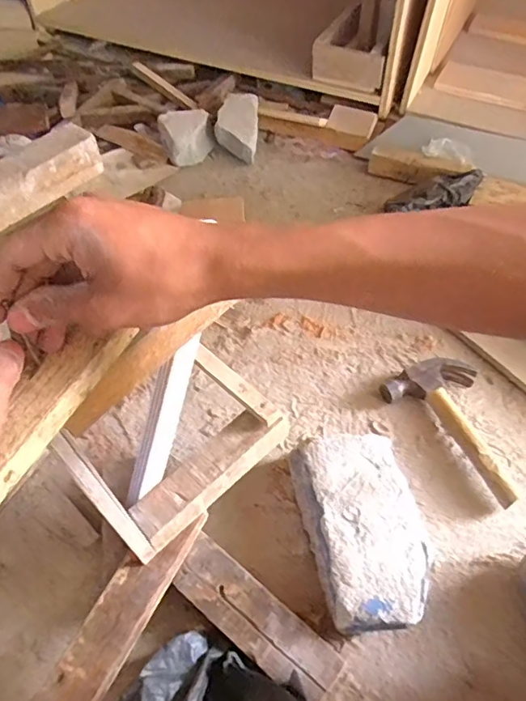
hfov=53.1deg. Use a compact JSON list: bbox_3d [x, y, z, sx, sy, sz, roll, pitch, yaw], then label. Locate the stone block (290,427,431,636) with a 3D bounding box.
[{"bbox_3d":[0.110,0.200,0.589,0.120,0.075,0.205,-10,53,-6],"label":"stone block"}]

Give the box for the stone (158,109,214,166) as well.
[{"bbox_3d":[-0.149,-0.425,1.043,0.097,0.076,0.100,-10,53,-6],"label":"stone"}]

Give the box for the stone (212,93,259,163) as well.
[{"bbox_3d":[-0.050,-0.446,1.050,0.083,0.094,0.130,1,53,2],"label":"stone"}]

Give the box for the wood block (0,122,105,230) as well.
[{"bbox_3d":[-0.242,-0.150,0.495,0.052,0.039,0.196,37,62,26],"label":"wood block"}]

